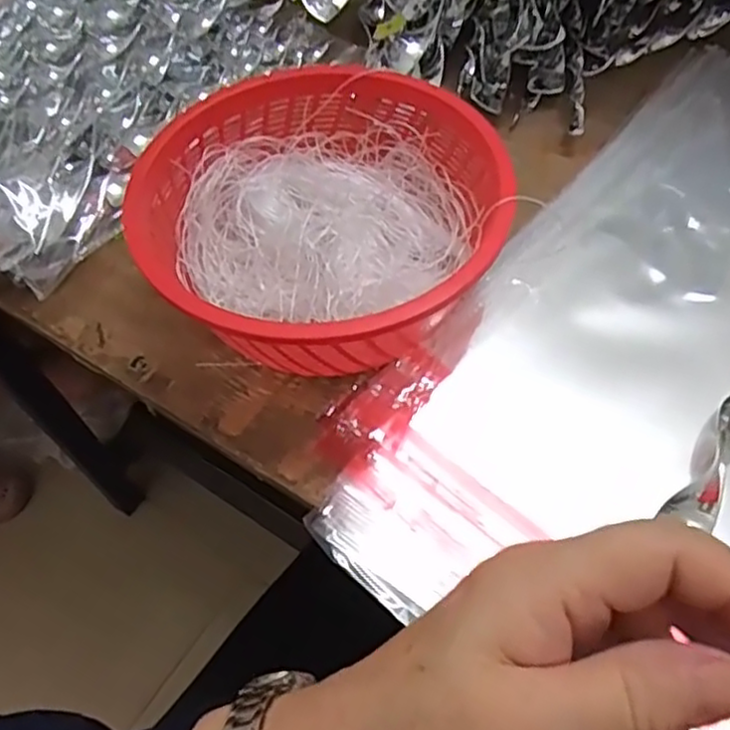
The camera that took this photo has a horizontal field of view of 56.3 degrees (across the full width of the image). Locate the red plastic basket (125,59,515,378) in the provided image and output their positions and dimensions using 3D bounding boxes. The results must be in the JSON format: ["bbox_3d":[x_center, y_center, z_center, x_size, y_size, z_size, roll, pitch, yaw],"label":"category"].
[{"bbox_3d":[-0.021,-0.074,0.356,0.172,0.068,0.176,-2,58,2],"label":"red plastic basket"}]

